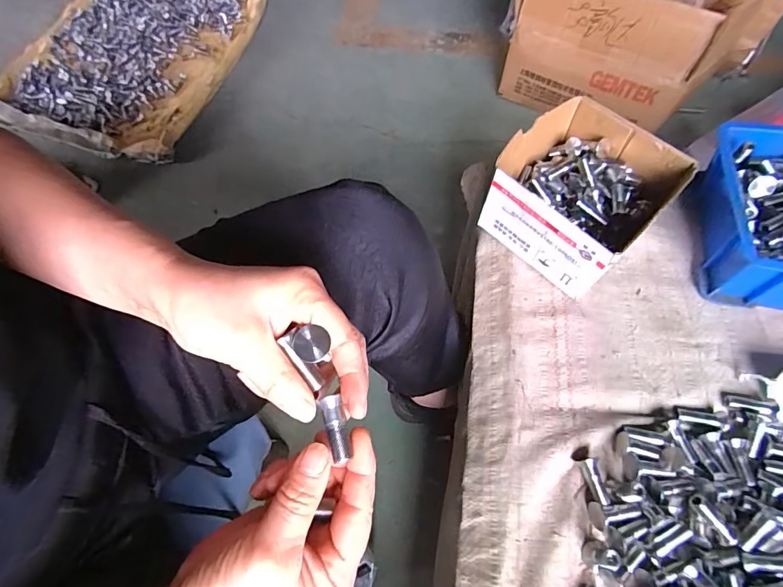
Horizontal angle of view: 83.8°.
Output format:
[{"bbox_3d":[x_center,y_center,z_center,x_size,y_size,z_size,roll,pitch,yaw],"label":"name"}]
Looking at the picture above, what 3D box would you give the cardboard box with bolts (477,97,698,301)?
[{"bbox_3d":[0.183,-0.097,0.433,0.151,0.083,0.138,-41,70,-21],"label":"cardboard box with bolts"}]

